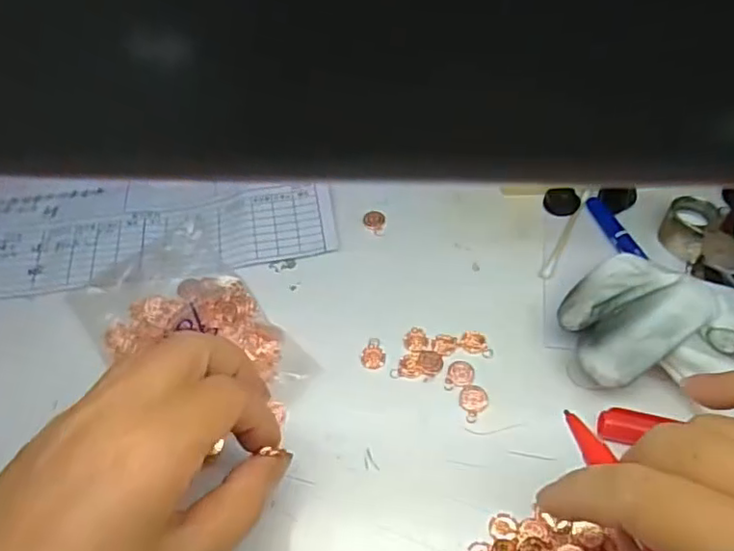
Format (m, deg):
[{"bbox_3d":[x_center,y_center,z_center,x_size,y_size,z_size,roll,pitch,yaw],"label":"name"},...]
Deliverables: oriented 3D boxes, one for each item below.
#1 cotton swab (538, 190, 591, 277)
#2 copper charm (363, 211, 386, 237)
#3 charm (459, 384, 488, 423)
[{"bbox_3d":[0.108,-0.024,0.324,0.005,0.004,0.068,25,58,18],"label":"cotton swab"},{"bbox_3d":[0.004,-0.030,0.332,0.012,0.004,0.016,0,53,1],"label":"copper charm"},{"bbox_3d":[0.048,0.057,0.269,0.012,0.004,0.017,-1,53,0],"label":"charm"}]

